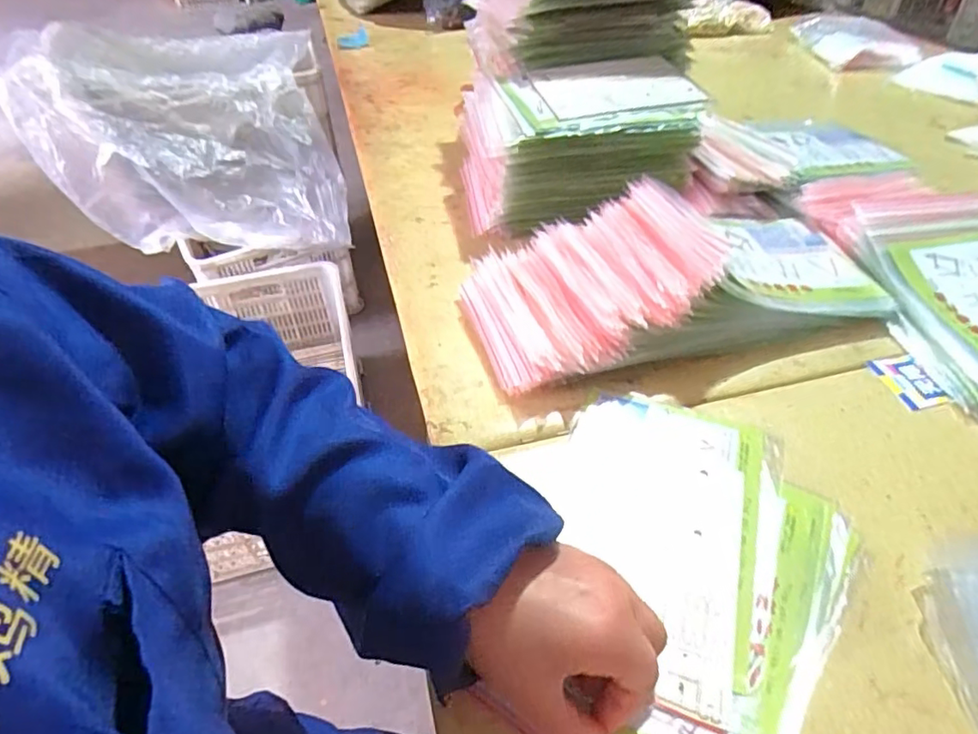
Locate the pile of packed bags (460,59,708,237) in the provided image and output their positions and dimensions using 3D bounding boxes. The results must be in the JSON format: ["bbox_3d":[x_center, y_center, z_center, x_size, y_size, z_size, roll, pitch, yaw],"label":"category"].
[{"bbox_3d":[0.105,-0.270,0.710,0.266,0.133,0.166,-7,44,-5],"label":"pile of packed bags"}]

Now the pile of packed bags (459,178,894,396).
[{"bbox_3d":[0.179,-0.096,0.558,0.393,0.092,0.180,-13,45,-10],"label":"pile of packed bags"}]

